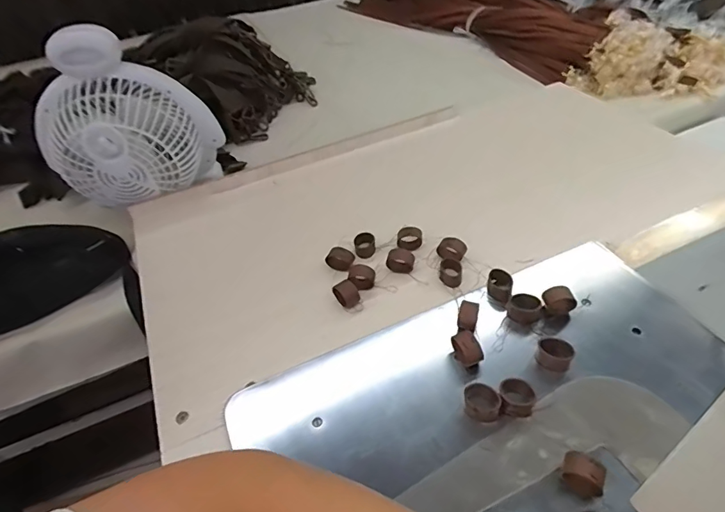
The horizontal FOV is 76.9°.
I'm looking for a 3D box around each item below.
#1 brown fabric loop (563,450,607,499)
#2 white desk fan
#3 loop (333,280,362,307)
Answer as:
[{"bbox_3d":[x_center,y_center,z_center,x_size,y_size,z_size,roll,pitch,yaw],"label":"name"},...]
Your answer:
[{"bbox_3d":[0.168,0.166,0.347,0.028,0.033,0.022,15,48,23],"label":"brown fabric loop"},{"bbox_3d":[-0.347,-0.195,0.677,0.165,0.237,0.215,24,52,30],"label":"white desk fan"},{"bbox_3d":[-0.017,0.044,0.519,0.026,0.026,0.026,-28,47,-21],"label":"loop"}]

